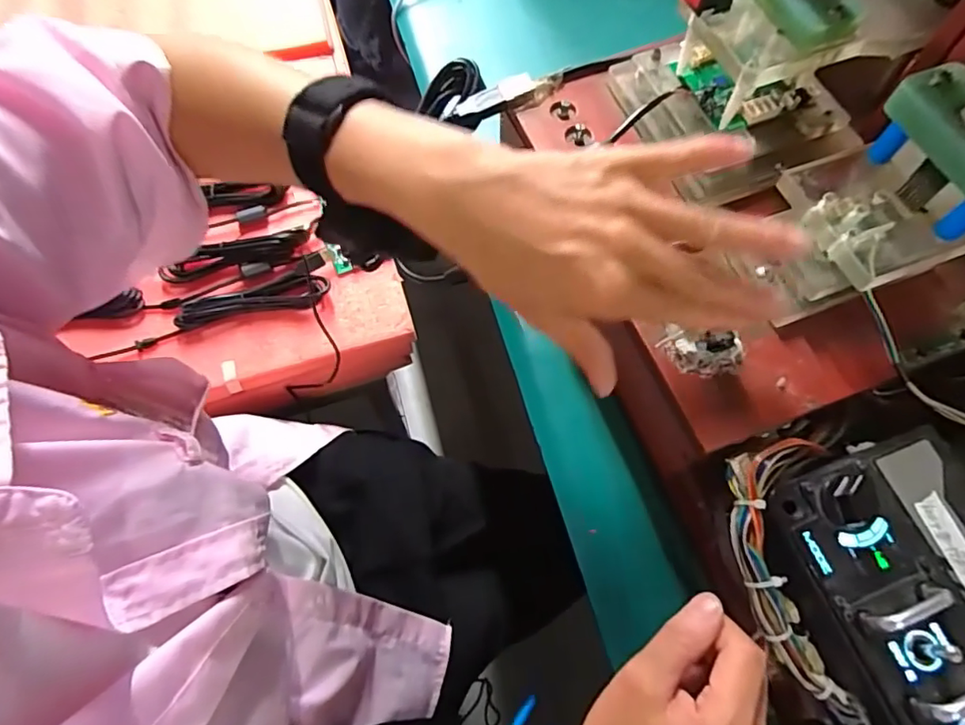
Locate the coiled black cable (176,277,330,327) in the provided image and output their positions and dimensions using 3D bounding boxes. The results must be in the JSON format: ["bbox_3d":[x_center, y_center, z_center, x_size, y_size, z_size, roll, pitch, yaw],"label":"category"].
[{"bbox_3d":[-0.227,-0.062,0.547,0.147,0.017,0.034,-12,66,-4],"label":"coiled black cable"}]

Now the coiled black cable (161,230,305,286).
[{"bbox_3d":[-0.252,-0.112,0.565,0.147,0.026,0.031,-10,66,-3],"label":"coiled black cable"}]

